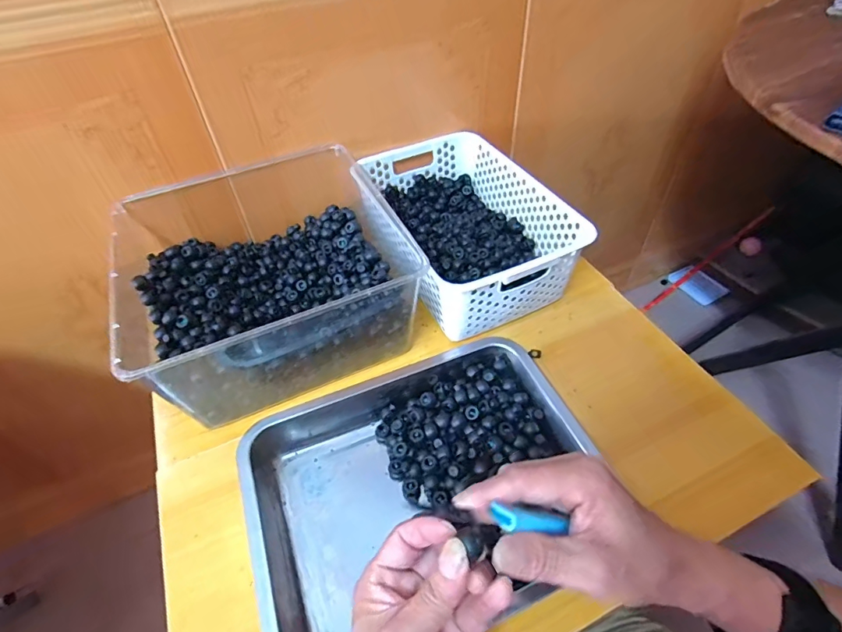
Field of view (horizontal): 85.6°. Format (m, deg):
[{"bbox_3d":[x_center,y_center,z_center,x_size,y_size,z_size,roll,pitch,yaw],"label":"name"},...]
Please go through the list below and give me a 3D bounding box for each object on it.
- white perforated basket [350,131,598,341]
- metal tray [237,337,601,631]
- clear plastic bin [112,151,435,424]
[{"bbox_3d":[0.058,-0.124,0.619,0.196,0.093,0.297,-22,51,-16],"label":"white perforated basket"},{"bbox_3d":[-0.003,0.146,0.435,0.305,0.045,0.263,-19,50,-14],"label":"metal tray"},{"bbox_3d":[-0.184,-0.050,0.552,0.303,0.129,0.284,-19,50,-13],"label":"clear plastic bin"}]

